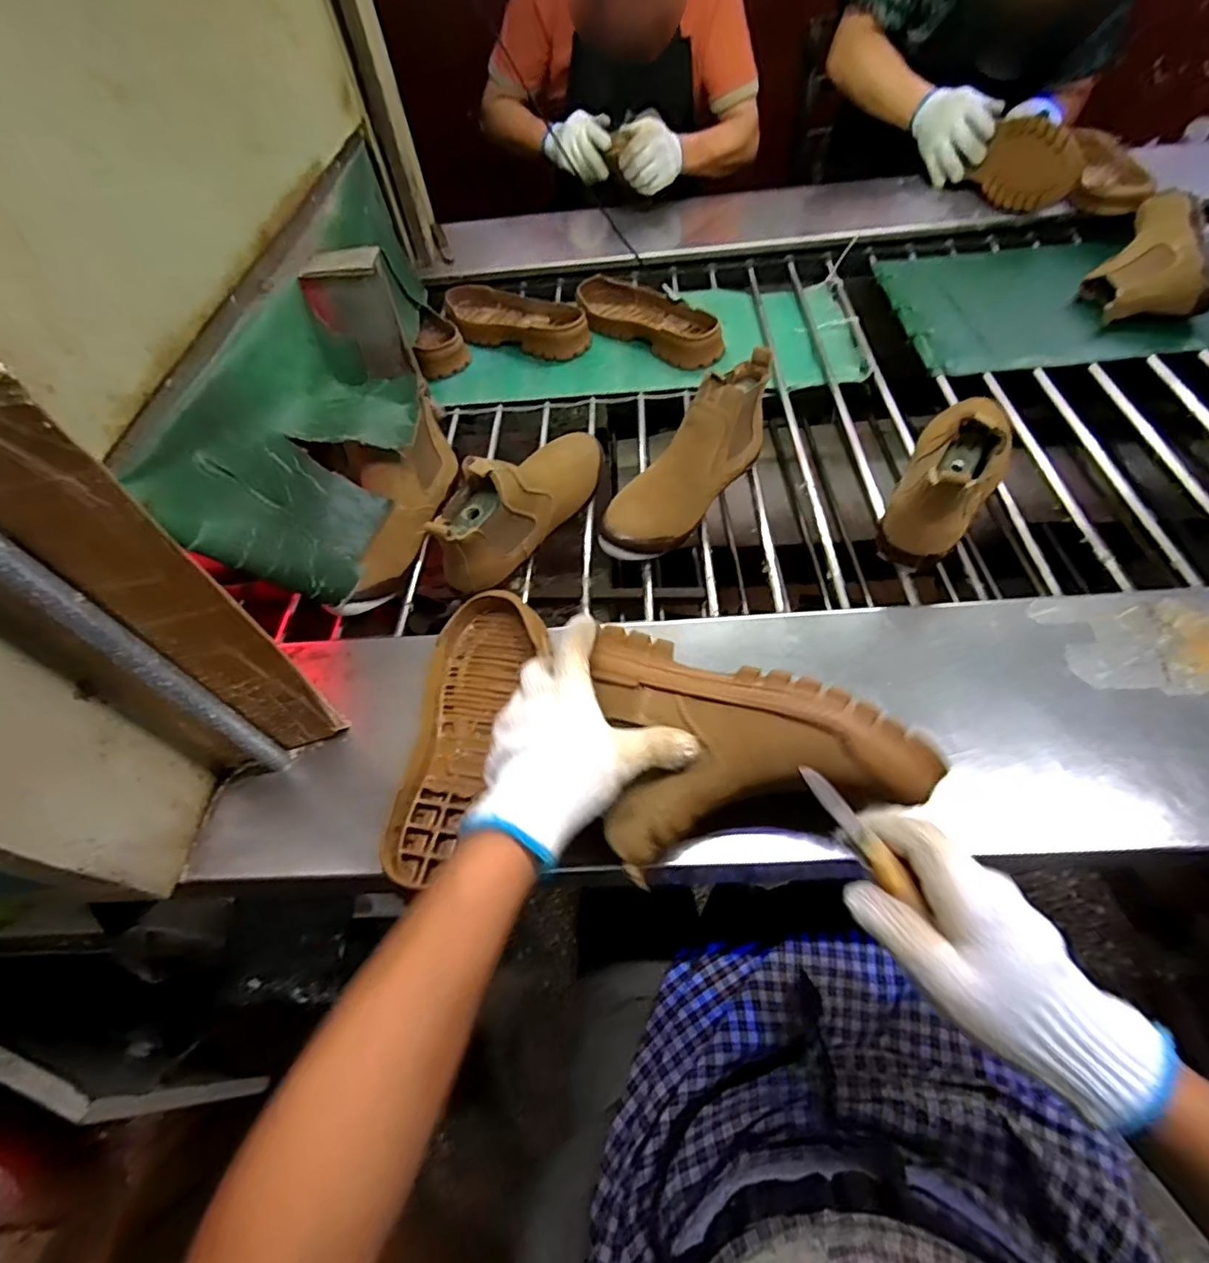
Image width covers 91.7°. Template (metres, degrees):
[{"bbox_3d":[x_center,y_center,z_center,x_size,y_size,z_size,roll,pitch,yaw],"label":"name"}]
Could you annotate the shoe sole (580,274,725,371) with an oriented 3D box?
[{"bbox_3d":[0.066,-0.518,0.967,0.119,0.039,0.308,-39,61,-19],"label":"shoe sole"}]

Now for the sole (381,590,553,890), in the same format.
[{"bbox_3d":[-0.122,0.082,0.518,0.106,0.046,0.269,6,56,9],"label":"sole"}]

